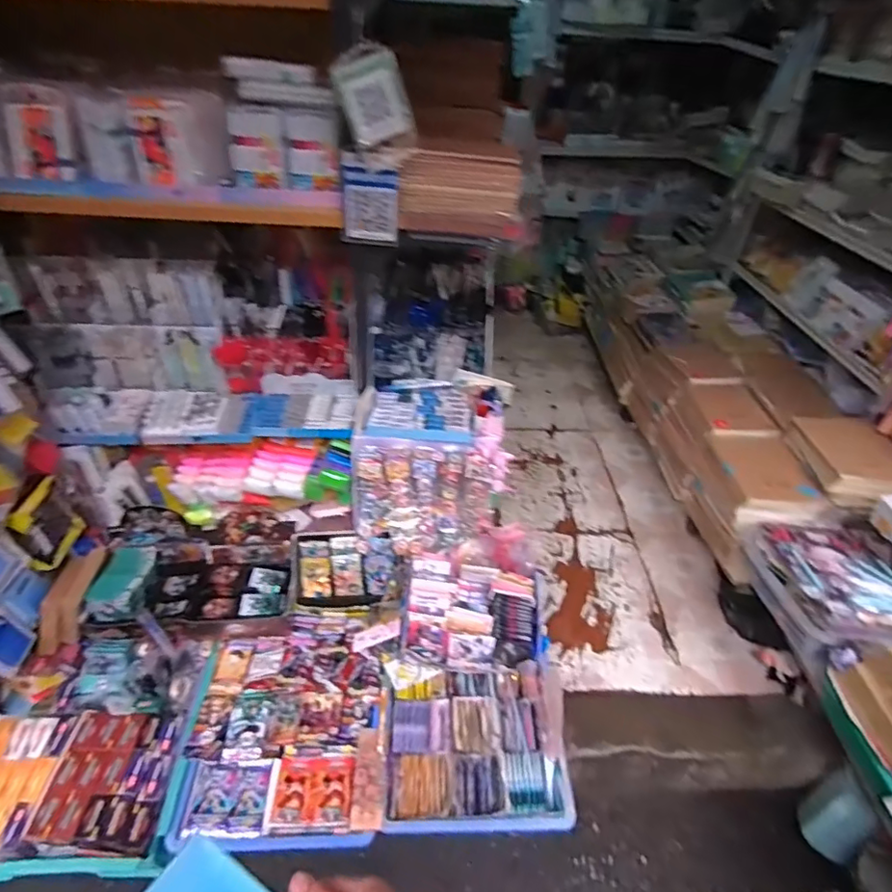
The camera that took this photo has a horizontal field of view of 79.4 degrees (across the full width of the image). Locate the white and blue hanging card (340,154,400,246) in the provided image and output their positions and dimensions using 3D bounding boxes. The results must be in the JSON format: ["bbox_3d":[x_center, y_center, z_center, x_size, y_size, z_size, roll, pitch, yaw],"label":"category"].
[{"bbox_3d":[-0.137,-0.440,0.978,0.101,0.156,0.027,1,45,-8],"label":"white and blue hanging card"}]

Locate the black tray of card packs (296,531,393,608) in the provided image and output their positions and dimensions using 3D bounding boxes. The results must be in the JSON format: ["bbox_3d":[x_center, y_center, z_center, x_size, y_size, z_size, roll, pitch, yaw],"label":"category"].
[{"bbox_3d":[-0.238,0.291,1.264,0.235,0.035,0.176,-3,81,3],"label":"black tray of card packs"}]

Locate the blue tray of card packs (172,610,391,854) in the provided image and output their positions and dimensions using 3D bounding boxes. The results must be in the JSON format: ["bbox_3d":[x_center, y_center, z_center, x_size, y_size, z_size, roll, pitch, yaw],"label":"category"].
[{"bbox_3d":[-0.314,0.566,1.100,0.376,0.069,0.421,-1,40,-5],"label":"blue tray of card packs"}]

